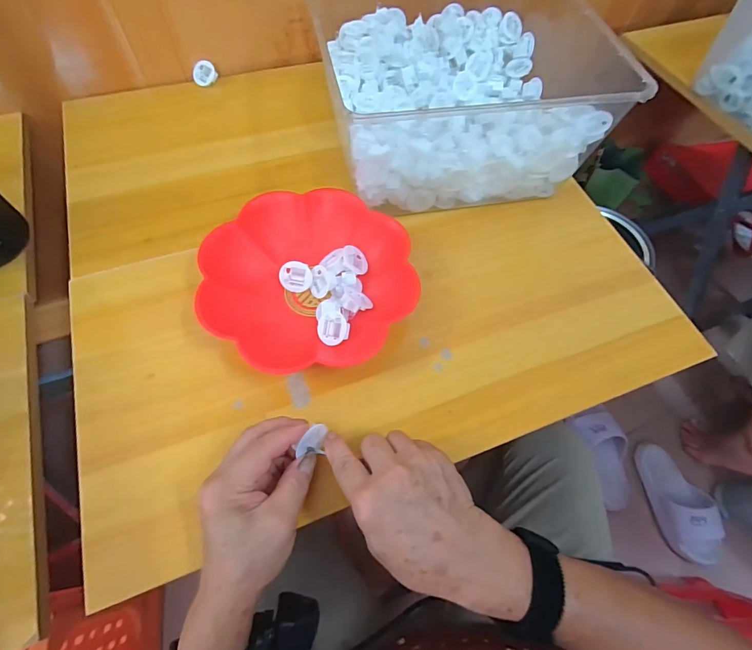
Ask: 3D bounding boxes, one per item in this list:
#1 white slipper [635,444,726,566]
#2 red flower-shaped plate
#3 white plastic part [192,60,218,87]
[{"bbox_3d":[0.614,0.349,0.784,0.101,0.062,0.224,-6,64,-7],"label":"white slipper"},{"bbox_3d":[-0.064,-0.045,0.385,0.192,0.047,0.182,2,62,-3],"label":"red flower-shaped plate"},{"bbox_3d":[-0.238,-0.349,0.545,0.031,0.010,0.031,-3,105,-10],"label":"white plastic part"}]

